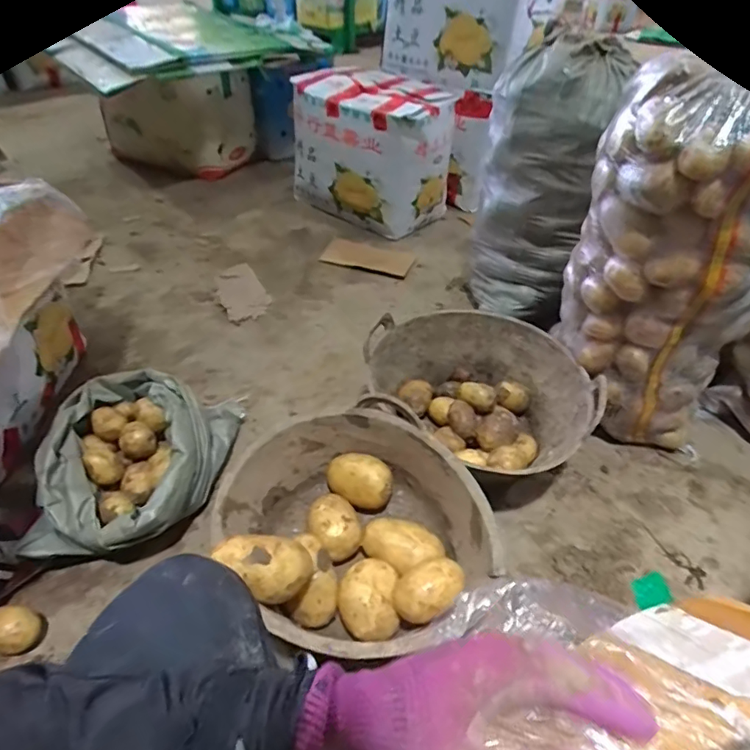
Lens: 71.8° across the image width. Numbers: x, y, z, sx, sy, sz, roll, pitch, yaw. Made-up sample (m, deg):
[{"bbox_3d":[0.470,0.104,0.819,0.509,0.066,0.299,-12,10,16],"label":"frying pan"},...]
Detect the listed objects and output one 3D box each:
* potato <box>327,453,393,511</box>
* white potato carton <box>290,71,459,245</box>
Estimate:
[{"bbox_3d":[-0.024,0.170,0.833,0.102,0.058,0.066,4,43,2],"label":"potato"},{"bbox_3d":[0.010,-0.717,1.655,0.353,0.364,0.464,-32,53,-31],"label":"white potato carton"}]

